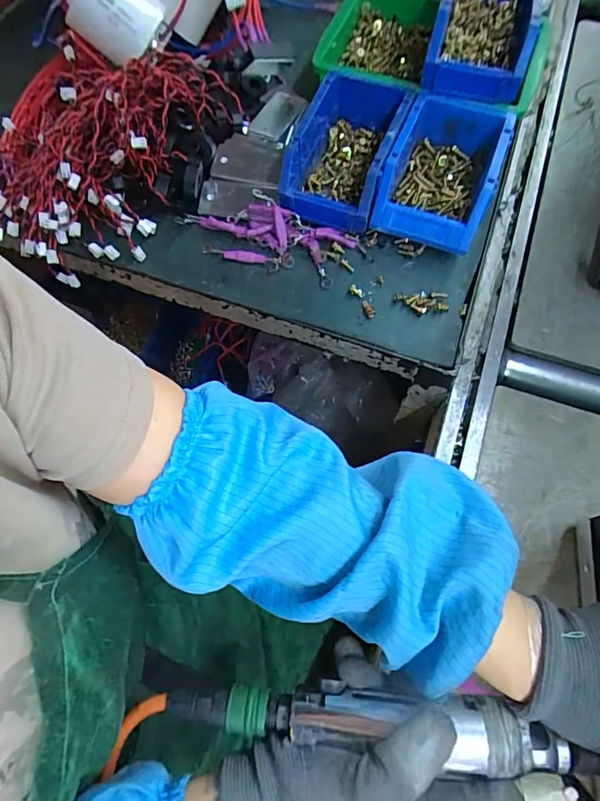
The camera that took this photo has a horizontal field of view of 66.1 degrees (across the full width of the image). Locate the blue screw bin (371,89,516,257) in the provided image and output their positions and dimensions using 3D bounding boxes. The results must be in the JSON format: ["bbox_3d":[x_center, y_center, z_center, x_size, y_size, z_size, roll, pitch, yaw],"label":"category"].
[{"bbox_3d":[0.156,-0.248,0.505,0.114,0.069,0.164,18,68,9],"label":"blue screw bin"}]

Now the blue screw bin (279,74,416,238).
[{"bbox_3d":[0.053,-0.280,0.519,0.103,0.073,0.186,20,68,10],"label":"blue screw bin"}]

